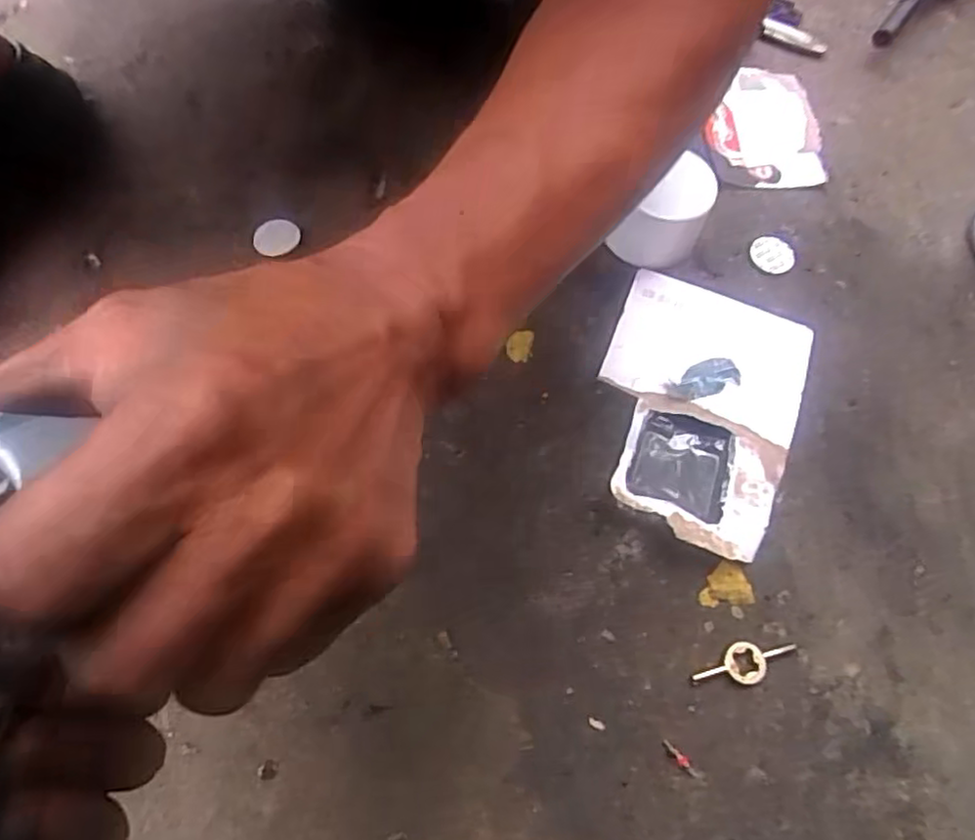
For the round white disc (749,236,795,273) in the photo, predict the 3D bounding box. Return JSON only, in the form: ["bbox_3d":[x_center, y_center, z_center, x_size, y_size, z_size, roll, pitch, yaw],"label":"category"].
[{"bbox_3d":[0.180,-0.105,0.427,0.027,0.007,0.024,30,67,10],"label":"round white disc"}]

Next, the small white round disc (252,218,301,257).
[{"bbox_3d":[-0.127,-0.110,0.412,0.026,0.006,0.027,1,65,-3],"label":"small white round disc"}]

